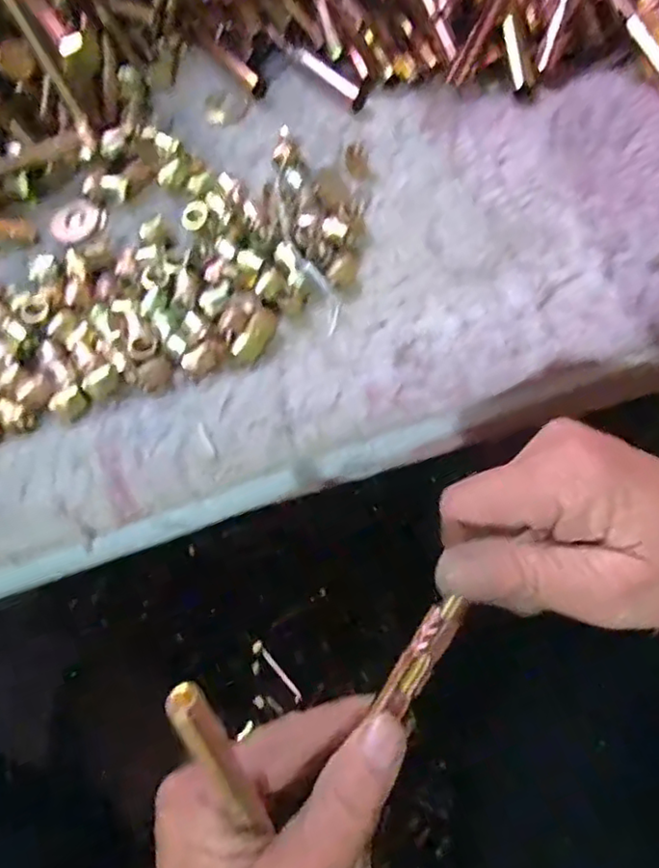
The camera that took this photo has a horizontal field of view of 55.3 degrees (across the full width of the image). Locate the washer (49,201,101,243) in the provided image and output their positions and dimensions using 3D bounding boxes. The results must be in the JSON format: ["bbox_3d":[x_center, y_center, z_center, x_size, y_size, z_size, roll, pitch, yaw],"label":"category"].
[{"bbox_3d":[-0.127,-0.107,0.312,0.024,0.004,0.026,0,68,1],"label":"washer"}]

